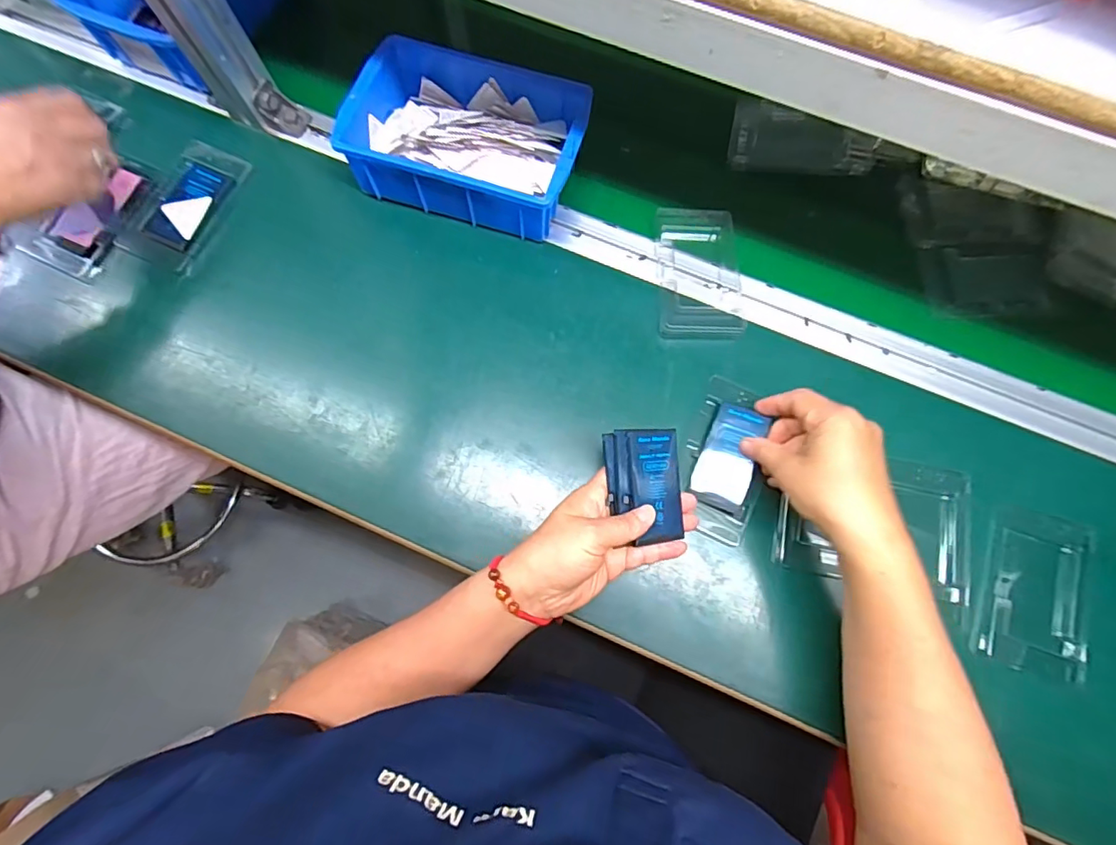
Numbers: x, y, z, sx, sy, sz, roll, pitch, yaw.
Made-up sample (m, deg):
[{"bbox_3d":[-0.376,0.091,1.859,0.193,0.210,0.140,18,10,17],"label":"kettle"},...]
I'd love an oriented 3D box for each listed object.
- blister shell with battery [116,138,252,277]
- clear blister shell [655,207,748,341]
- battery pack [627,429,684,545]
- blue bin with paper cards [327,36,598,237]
[{"bbox_3d":[-0.357,-0.209,0.500,0.073,0.016,0.127,22,77,6],"label":"blister shell with battery"},{"bbox_3d":[0.130,-0.141,0.482,0.076,0.015,0.134,1,76,0],"label":"clear blister shell"},{"bbox_3d":[0.075,0.048,0.401,0.043,0.004,0.082,-2,87,-22],"label":"battery pack"},{"bbox_3d":[-0.078,-0.263,0.485,0.200,0.065,0.143,16,76,4],"label":"blue bin with paper cards"}]

